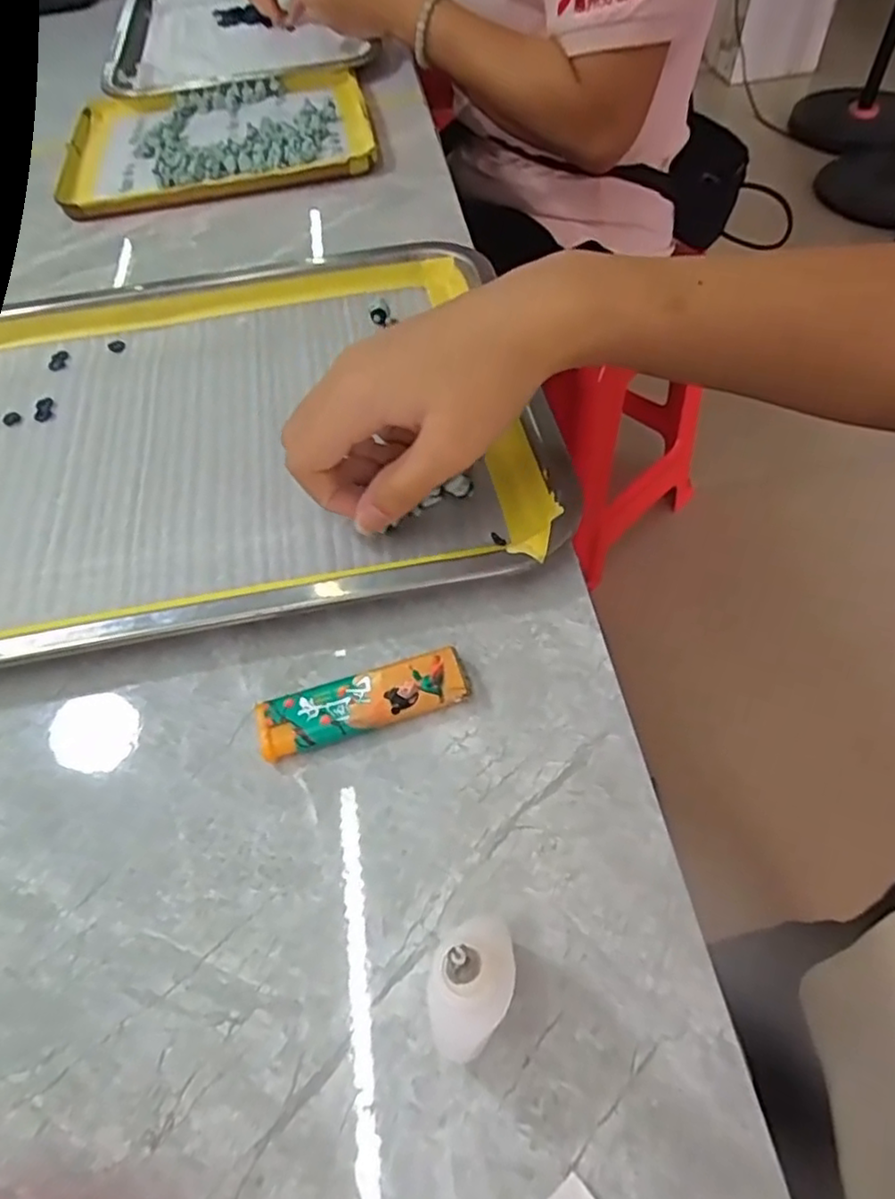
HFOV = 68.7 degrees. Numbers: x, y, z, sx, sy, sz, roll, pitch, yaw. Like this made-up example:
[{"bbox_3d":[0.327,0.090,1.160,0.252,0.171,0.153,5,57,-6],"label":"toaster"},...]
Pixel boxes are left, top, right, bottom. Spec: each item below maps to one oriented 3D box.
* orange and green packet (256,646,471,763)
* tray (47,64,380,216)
[{"bbox_3d":[-0.031,0.039,0.246,0.076,0.011,0.023,-17,57,-6],"label":"orange and green packet"},{"bbox_3d":[-0.187,-0.374,0.530,0.242,0.011,0.199,-11,56,-2],"label":"tray"}]

